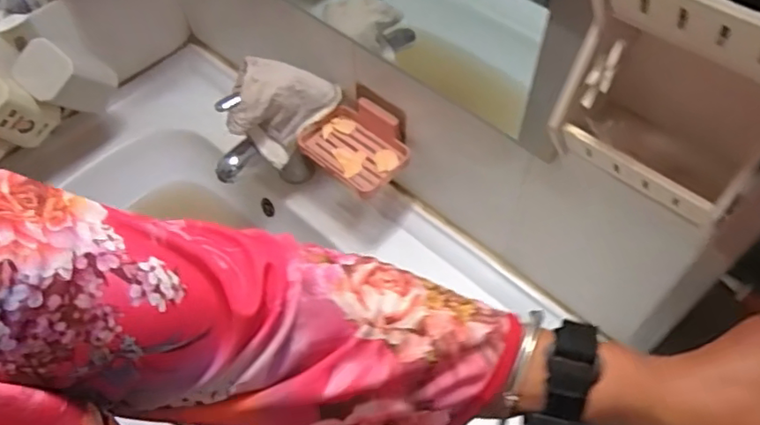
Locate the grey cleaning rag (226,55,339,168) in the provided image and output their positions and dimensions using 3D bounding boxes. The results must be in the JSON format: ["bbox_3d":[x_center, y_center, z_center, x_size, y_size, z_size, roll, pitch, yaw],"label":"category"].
[{"bbox_3d":[-0.119,-0.126,0.734,0.129,0.109,0.091,0,55,1],"label":"grey cleaning rag"}]

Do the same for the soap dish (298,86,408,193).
[{"bbox_3d":[-0.028,-0.092,0.726,0.128,0.058,0.098,36,63,23],"label":"soap dish"}]

